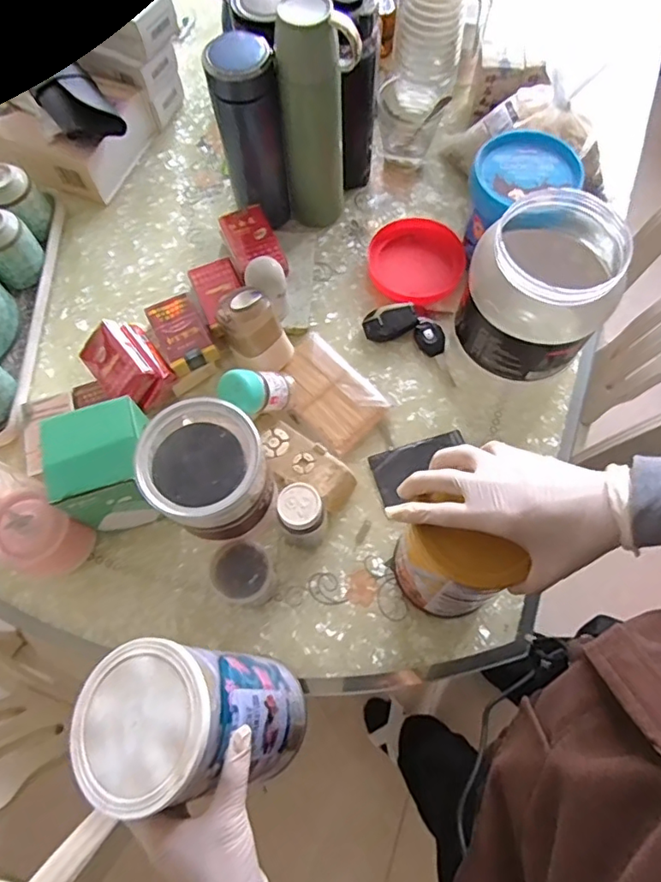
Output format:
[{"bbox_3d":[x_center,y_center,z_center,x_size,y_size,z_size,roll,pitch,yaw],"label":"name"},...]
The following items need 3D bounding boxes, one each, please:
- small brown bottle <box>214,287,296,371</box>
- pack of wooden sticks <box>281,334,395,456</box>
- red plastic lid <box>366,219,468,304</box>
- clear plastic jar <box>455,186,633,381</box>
[{"bbox_3d":[-0.079,-0.116,0.590,0.066,0.079,0.069,-28,72,-9],"label":"small brown bottle"},{"bbox_3d":[-0.003,-0.055,0.618,0.086,0.019,0.129,-42,74,-13],"label":"pack of wooden sticks"},{"bbox_3d":[0.106,-0.218,0.676,0.114,0.027,0.113,0,69,1],"label":"red plastic lid"},{"bbox_3d":[0.209,-0.151,0.549,0.130,0.141,0.136,0,69,1],"label":"clear plastic jar"}]

